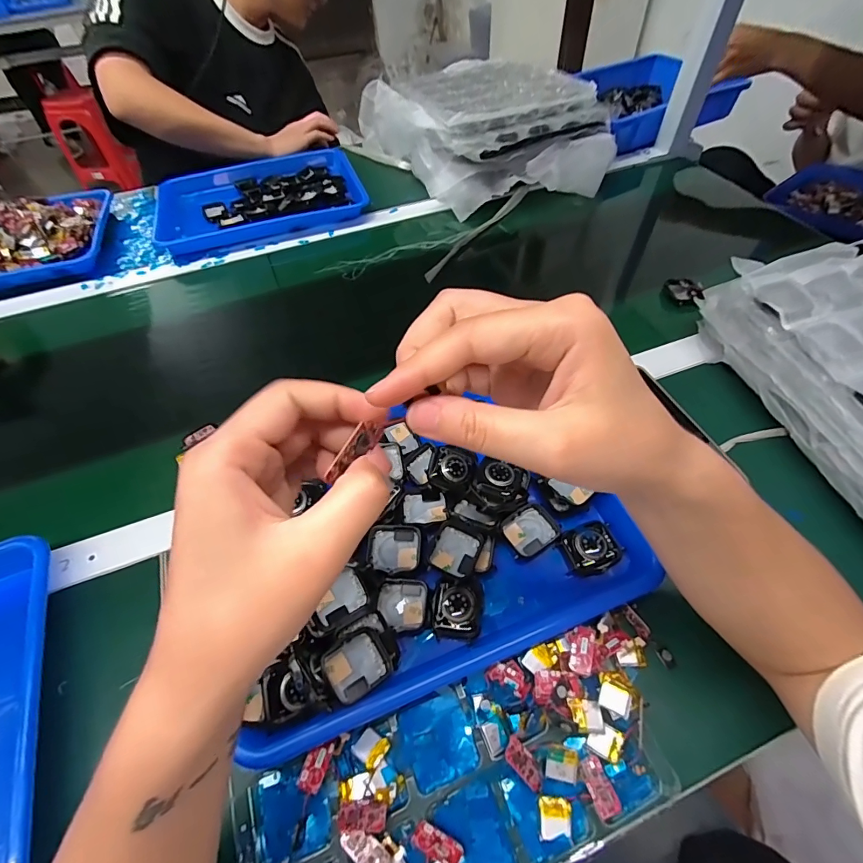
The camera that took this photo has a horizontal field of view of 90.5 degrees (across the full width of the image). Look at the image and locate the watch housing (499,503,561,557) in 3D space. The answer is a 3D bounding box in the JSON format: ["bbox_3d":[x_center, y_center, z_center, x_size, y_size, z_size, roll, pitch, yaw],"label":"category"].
[{"bbox_3d":[0.080,0.079,0.351,0.042,0.004,0.037,-29,58,-17],"label":"watch housing"}]

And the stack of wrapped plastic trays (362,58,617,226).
[{"bbox_3d":[0.081,-0.529,0.741,0.311,0.094,0.452,-23,56,-14],"label":"stack of wrapped plastic trays"}]

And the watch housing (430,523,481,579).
[{"bbox_3d":[0.019,0.094,0.335,0.034,0.012,0.041,19,57,16],"label":"watch housing"}]

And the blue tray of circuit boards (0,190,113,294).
[{"bbox_3d":[-0.684,-0.290,0.659,0.340,0.058,0.230,-15,55,-8],"label":"blue tray of circuit boards"}]

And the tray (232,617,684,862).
[{"bbox_3d":[0.021,0.224,0.268,0.271,0.034,0.108,-18,55,-10],"label":"tray"}]

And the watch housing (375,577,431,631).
[{"bbox_3d":[-0.021,0.130,0.320,0.038,0.009,0.036,2,54,4],"label":"watch housing"}]

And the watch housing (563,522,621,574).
[{"bbox_3d":[0.126,0.092,0.338,0.039,0.009,0.036,-20,63,5],"label":"watch housing"}]

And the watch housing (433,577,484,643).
[{"bbox_3d":[0.020,0.131,0.318,0.035,0.013,0.041,3,54,5],"label":"watch housing"}]

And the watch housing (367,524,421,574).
[{"bbox_3d":[-0.029,0.094,0.337,0.041,0.011,0.037,0,54,3],"label":"watch housing"}]

